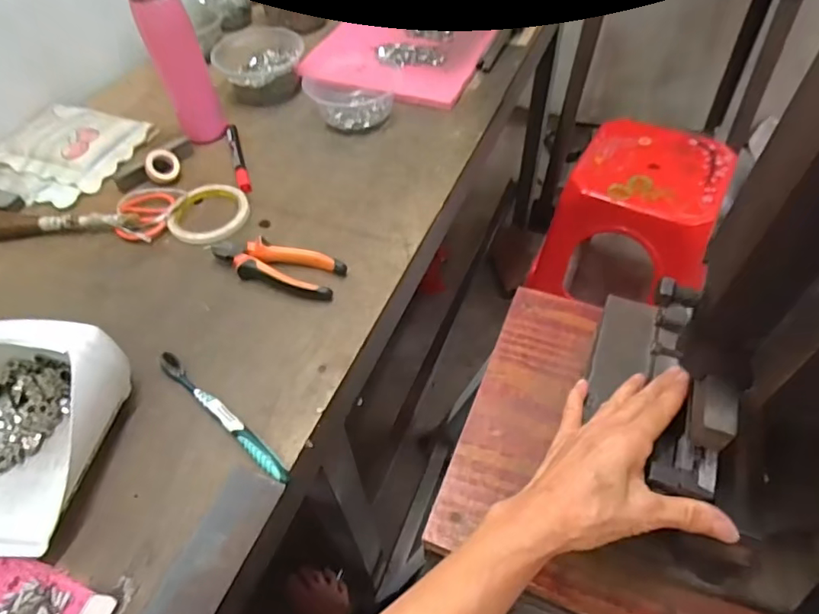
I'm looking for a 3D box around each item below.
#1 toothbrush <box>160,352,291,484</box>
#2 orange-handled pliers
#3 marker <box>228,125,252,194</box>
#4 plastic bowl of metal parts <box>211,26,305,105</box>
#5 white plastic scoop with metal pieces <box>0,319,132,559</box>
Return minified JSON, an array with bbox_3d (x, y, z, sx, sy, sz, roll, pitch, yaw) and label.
[{"bbox_3d":[-0.171,0.095,0.487,0.179,0.009,0.015,34,61,26],"label":"toothbrush"},{"bbox_3d":[-0.146,-0.047,0.592,0.145,0.024,0.049,13,54,13],"label":"orange-handled pliers"},{"bbox_3d":[-0.229,-0.202,0.724,0.015,0.010,0.151,-17,53,-10],"label":"marker"},{"bbox_3d":[-0.224,-0.372,0.830,0.128,0.063,0.134,-2,52,2],"label":"plastic bowl of metal parts"},{"bbox_3d":[-0.330,0.101,0.441,0.149,0.088,0.172,5,52,7],"label":"white plastic scoop with metal pieces"}]

